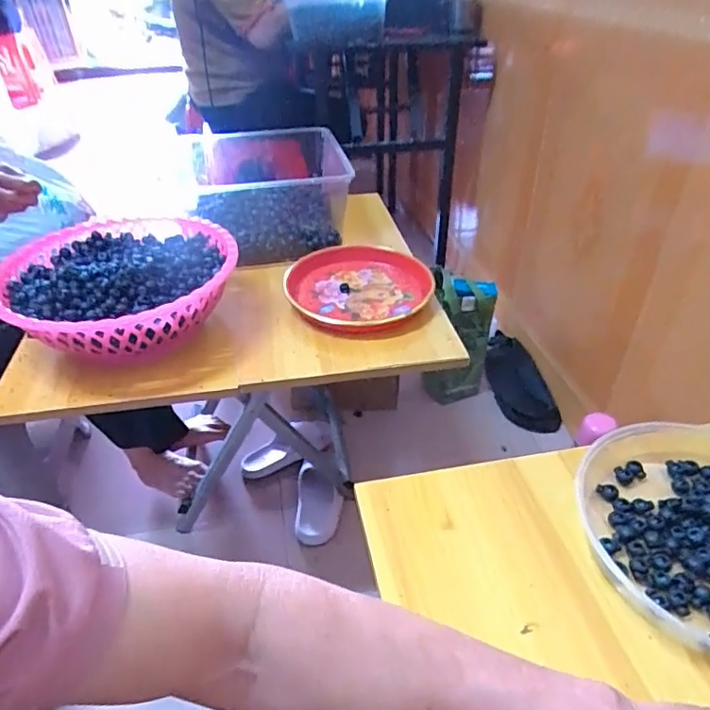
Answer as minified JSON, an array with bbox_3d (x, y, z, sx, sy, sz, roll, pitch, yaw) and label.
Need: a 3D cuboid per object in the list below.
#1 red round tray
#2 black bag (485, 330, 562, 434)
[{"bbox_3d":[0.006,-0.101,0.808,0.217,0.034,0.213,-7,38,-6],"label":"red round tray"},{"bbox_3d":[0.425,0.056,1.398,0.152,0.059,0.349,1,38,4],"label":"black bag"}]

